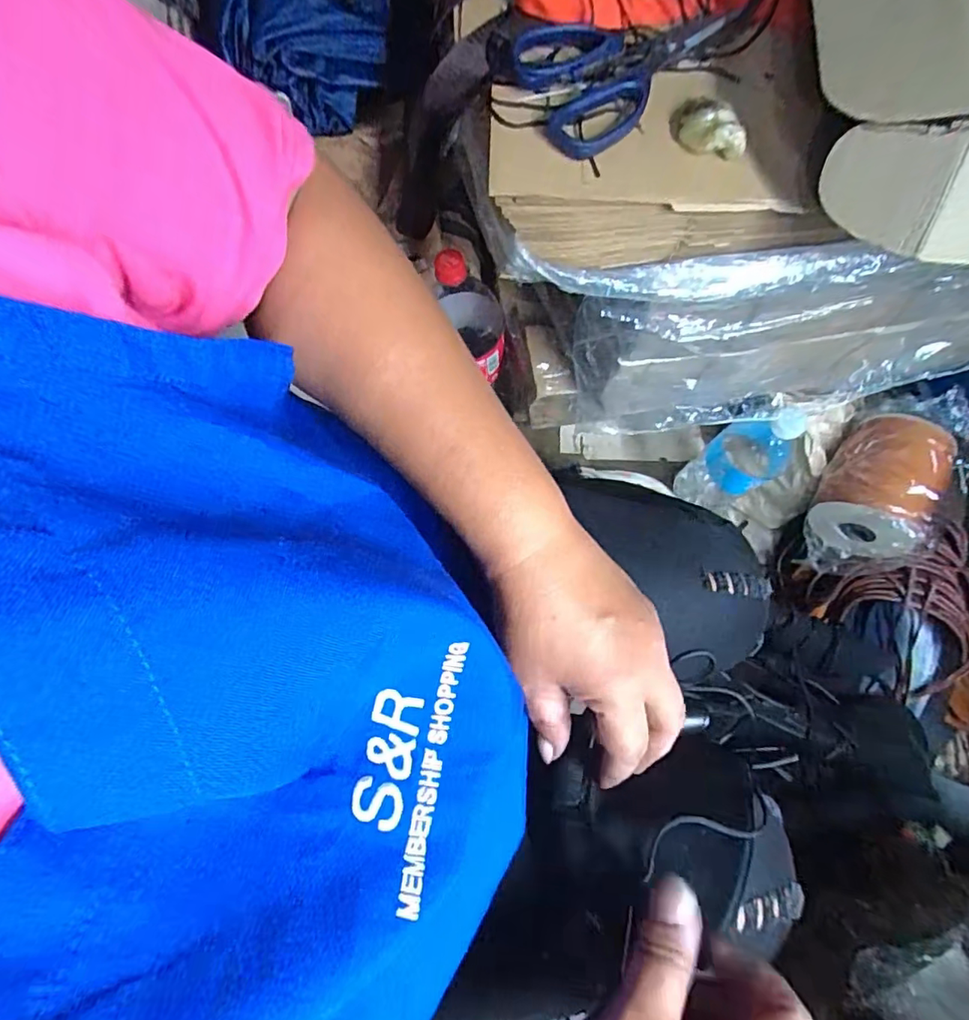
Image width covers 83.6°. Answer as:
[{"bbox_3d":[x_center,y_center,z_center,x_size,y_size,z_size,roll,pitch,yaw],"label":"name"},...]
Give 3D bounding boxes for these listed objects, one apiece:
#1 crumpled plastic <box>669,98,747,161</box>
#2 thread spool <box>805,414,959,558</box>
[{"bbox_3d":[0.144,-0.245,0.347,0.047,0.019,0.027,15,77,4],"label":"crumpled plastic"},{"bbox_3d":[0.458,-0.031,0.620,0.105,0.094,0.168,26,78,7],"label":"thread spool"}]

